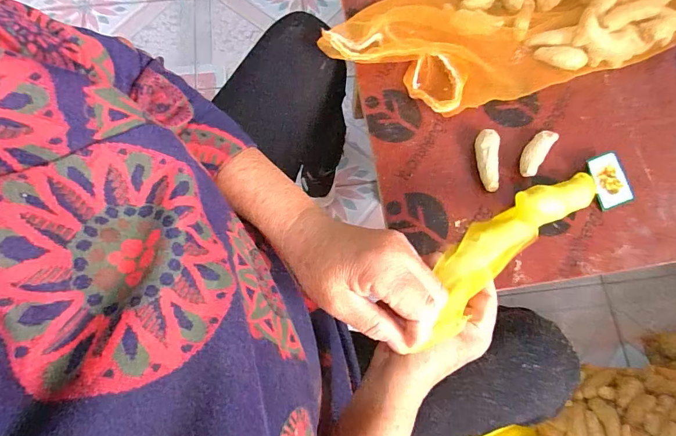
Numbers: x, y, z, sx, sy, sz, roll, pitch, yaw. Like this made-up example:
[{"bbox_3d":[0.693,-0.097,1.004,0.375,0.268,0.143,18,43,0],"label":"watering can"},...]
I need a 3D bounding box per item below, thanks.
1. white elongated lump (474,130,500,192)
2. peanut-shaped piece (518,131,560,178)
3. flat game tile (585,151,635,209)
[{"bbox_3d":[0.170,-0.066,0.439,0.026,0.020,0.069,3,73,-1],"label":"white elongated lump"},{"bbox_3d":[0.225,-0.073,0.443,0.024,0.021,0.065,35,75,9],"label":"peanut-shaped piece"},{"bbox_3d":[0.309,-0.043,0.438,0.043,0.004,0.060,-21,89,-10],"label":"flat game tile"}]

